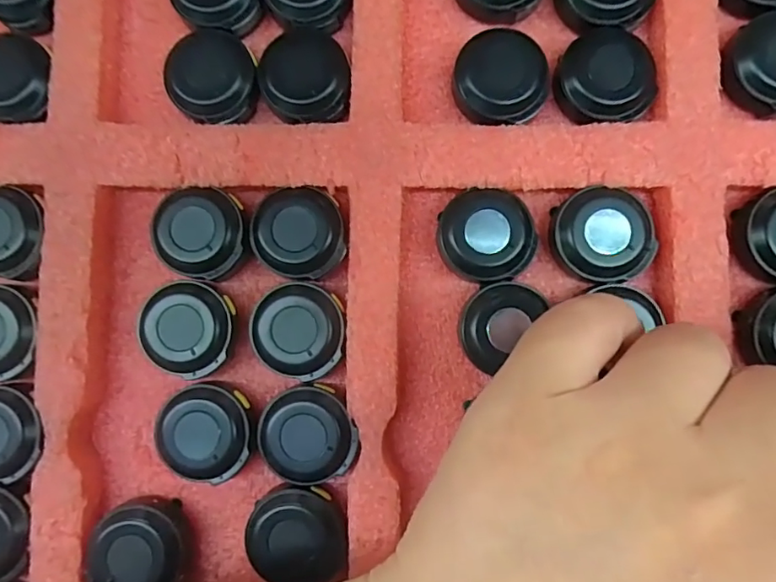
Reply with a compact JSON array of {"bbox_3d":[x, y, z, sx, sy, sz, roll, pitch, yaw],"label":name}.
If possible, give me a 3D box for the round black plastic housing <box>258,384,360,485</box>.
[{"bbox_3d":[-0.024,0.044,0.169,0.029,0.012,0.029,0,86,2],"label":"round black plastic housing"}]

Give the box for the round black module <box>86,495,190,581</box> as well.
[{"bbox_3d":[-0.078,0.079,0.166,0.029,0.017,0.027,0,87,3],"label":"round black module"}]

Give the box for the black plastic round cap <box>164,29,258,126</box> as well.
[{"bbox_3d":[-0.057,-0.069,0.178,0.028,0.011,0.031,-3,87,3],"label":"black plastic round cap"}]

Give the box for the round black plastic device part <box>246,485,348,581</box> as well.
[{"bbox_3d":[-0.027,0.075,0.167,0.029,0.012,0.027,0,86,2],"label":"round black plastic device part"}]

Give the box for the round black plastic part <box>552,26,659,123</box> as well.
[{"bbox_3d":[0.069,-0.068,0.172,0.028,0.011,0.031,-35,85,0],"label":"round black plastic part"}]

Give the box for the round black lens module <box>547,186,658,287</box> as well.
[{"bbox_3d":[0.066,-0.017,0.170,0.030,0.012,0.029,0,86,2],"label":"round black lens module"}]

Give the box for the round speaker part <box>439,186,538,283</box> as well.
[{"bbox_3d":[0.031,-0.017,0.171,0.029,0.012,0.028,0,86,2],"label":"round speaker part"}]

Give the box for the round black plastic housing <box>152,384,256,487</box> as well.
[{"bbox_3d":[-0.056,0.043,0.169,0.028,0.013,0.029,0,86,2],"label":"round black plastic housing"}]

